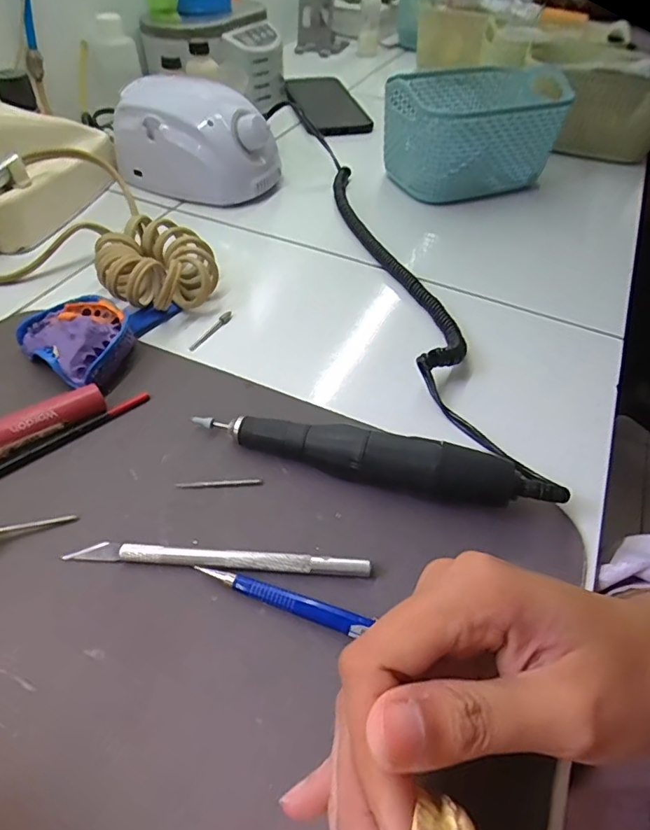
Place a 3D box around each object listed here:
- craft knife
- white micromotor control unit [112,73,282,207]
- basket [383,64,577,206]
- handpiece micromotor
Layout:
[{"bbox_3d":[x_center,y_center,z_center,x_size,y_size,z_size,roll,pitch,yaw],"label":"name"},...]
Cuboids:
[{"bbox_3d":[-0.048,0.067,0.233,0.137,0.007,0.008,4,48,1],"label":"craft knife"},{"bbox_3d":[-0.122,-0.262,0.482,0.145,0.082,0.082,16,49,12],"label":"white micromotor control unit"},{"bbox_3d":[0.141,-0.277,0.499,0.154,0.093,0.120,-17,51,-17],"label":"basket"},{"bbox_3d":[0.023,0.021,0.262,0.185,0.028,0.025,15,49,11],"label":"handpiece micromotor"}]

